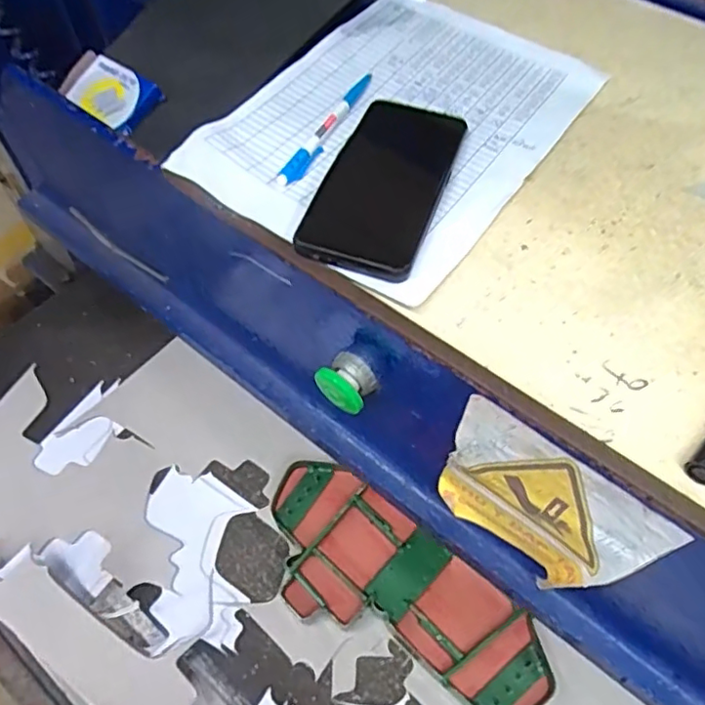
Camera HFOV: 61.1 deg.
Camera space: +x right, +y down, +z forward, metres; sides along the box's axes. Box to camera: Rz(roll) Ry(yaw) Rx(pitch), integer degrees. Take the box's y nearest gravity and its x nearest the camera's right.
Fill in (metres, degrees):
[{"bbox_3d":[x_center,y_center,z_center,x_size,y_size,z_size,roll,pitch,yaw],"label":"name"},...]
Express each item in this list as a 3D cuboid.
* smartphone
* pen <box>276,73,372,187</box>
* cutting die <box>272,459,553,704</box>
[{"bbox_3d":[0.023,-0.115,0.404,0.075,0.013,0.158,16,58,11],"label":"smartphone"},{"bbox_3d":[-0.016,-0.171,0.446,0.013,0.008,0.139,23,59,14],"label":"pen"},{"bbox_3d":[0.043,0.222,0.559,0.281,0.039,0.136,32,62,19],"label":"cutting die"}]

